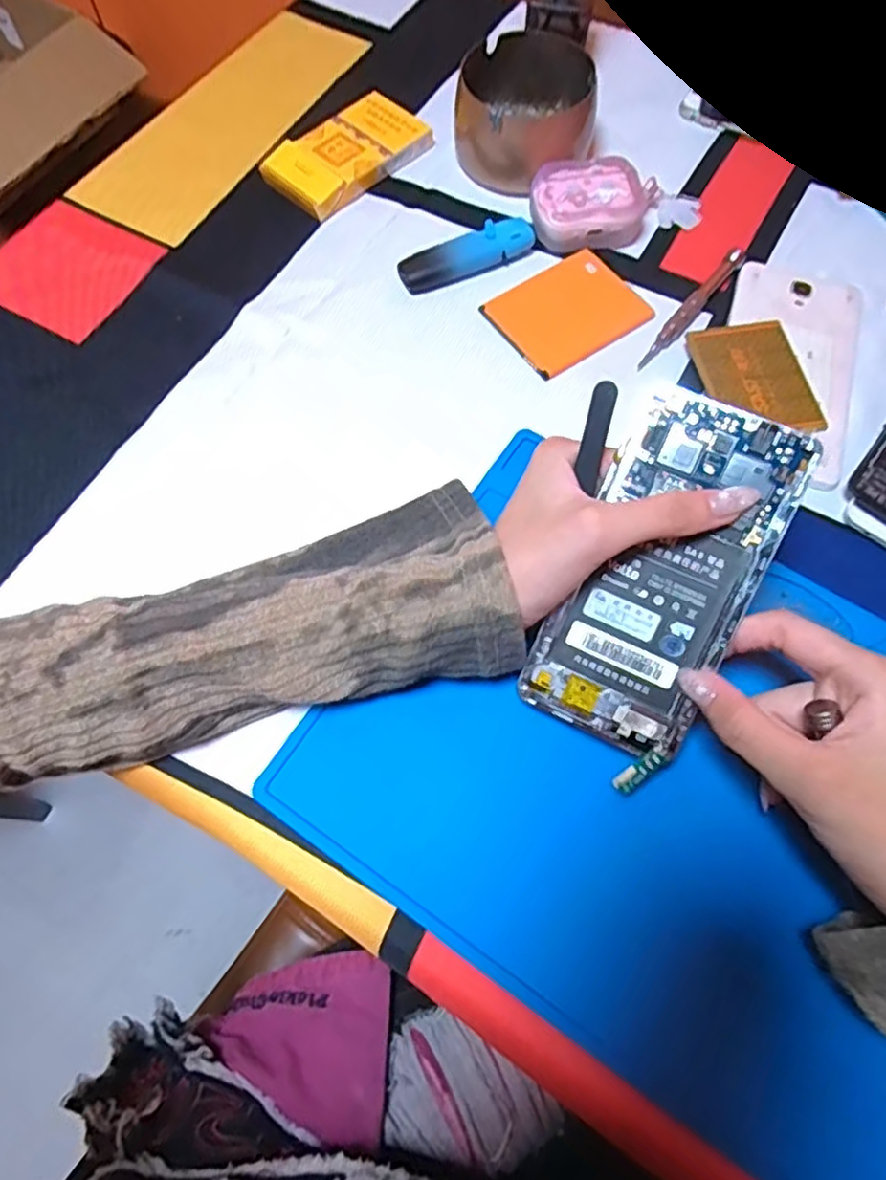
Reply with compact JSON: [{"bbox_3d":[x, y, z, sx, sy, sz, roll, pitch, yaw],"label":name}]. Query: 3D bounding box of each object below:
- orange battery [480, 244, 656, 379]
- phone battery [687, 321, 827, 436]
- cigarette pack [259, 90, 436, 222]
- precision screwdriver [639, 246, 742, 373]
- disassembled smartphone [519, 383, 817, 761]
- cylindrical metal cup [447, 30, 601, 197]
[{"bbox_3d":[0.073,-0.163,0.395,0.082,0.004,0.064,-32,70,-13],"label":"orange battery"},{"bbox_3d":[0.169,-0.116,0.369,0.055,0.008,0.075,-7,66,-3],"label":"phone battery"},{"bbox_3d":[-0.061,-0.284,0.441,0.057,0.016,0.102,42,73,17],"label":"cigarette pack"},{"bbox_3d":[0.144,-0.164,0.392,0.011,0.010,0.103,37,71,15],"label":"precision screwdriver"},{"bbox_3d":[0.088,-0.005,0.275,0.068,0.005,0.141,25,101,11],"label":"disassembled smartphone"},{"bbox_3d":[0.053,-0.306,0.436,0.087,0.043,0.102,6,66,3],"label":"cylindrical metal cup"}]

